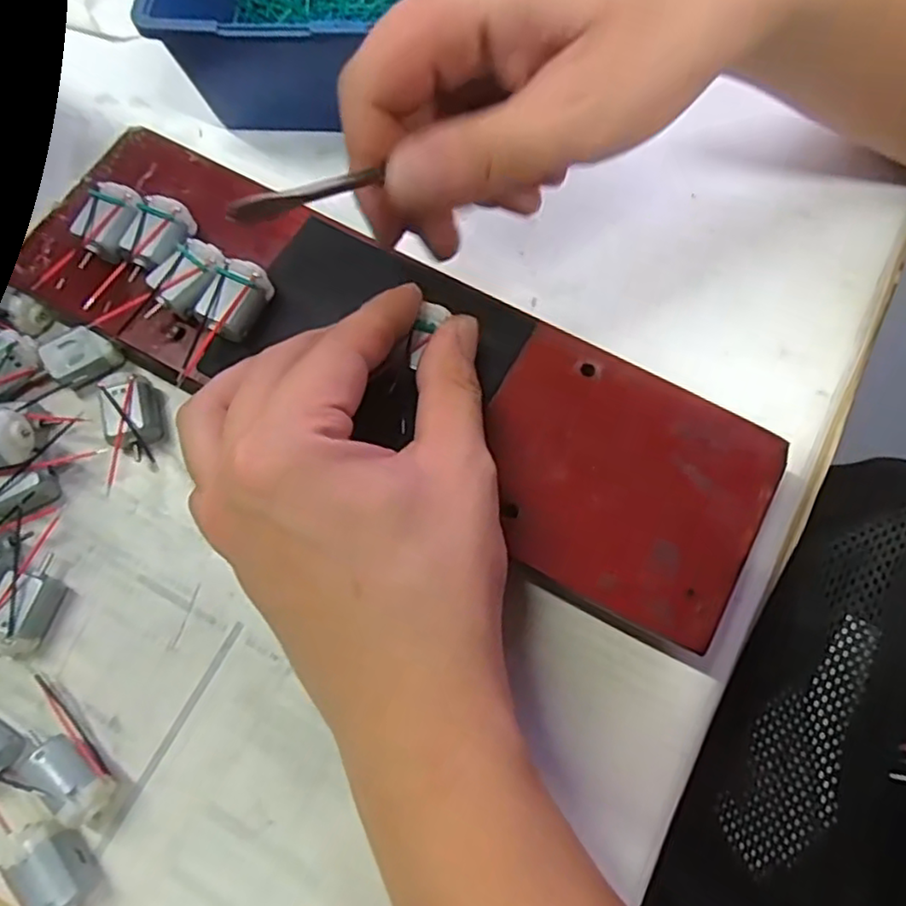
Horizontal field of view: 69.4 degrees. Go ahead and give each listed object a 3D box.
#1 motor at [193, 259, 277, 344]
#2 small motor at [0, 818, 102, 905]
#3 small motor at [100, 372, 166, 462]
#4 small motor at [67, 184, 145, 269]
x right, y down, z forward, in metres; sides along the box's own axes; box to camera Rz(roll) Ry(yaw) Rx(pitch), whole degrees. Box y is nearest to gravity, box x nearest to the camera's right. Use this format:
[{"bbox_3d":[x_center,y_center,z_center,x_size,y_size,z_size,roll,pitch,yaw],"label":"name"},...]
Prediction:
[{"bbox_3d":[-0.079,-0.054,0.237,0.020,0.016,0.027,28,75,8],"label":"motor"},{"bbox_3d":[-0.122,0.130,0.202,0.014,0.020,0.035,-35,77,-10],"label":"small motor"},{"bbox_3d":[-0.122,-0.014,0.251,0.017,0.018,0.033,-19,74,-6],"label":"small motor"},{"bbox_3d":[-0.129,-0.084,0.249,0.019,0.017,0.033,18,74,5],"label":"small motor"}]

